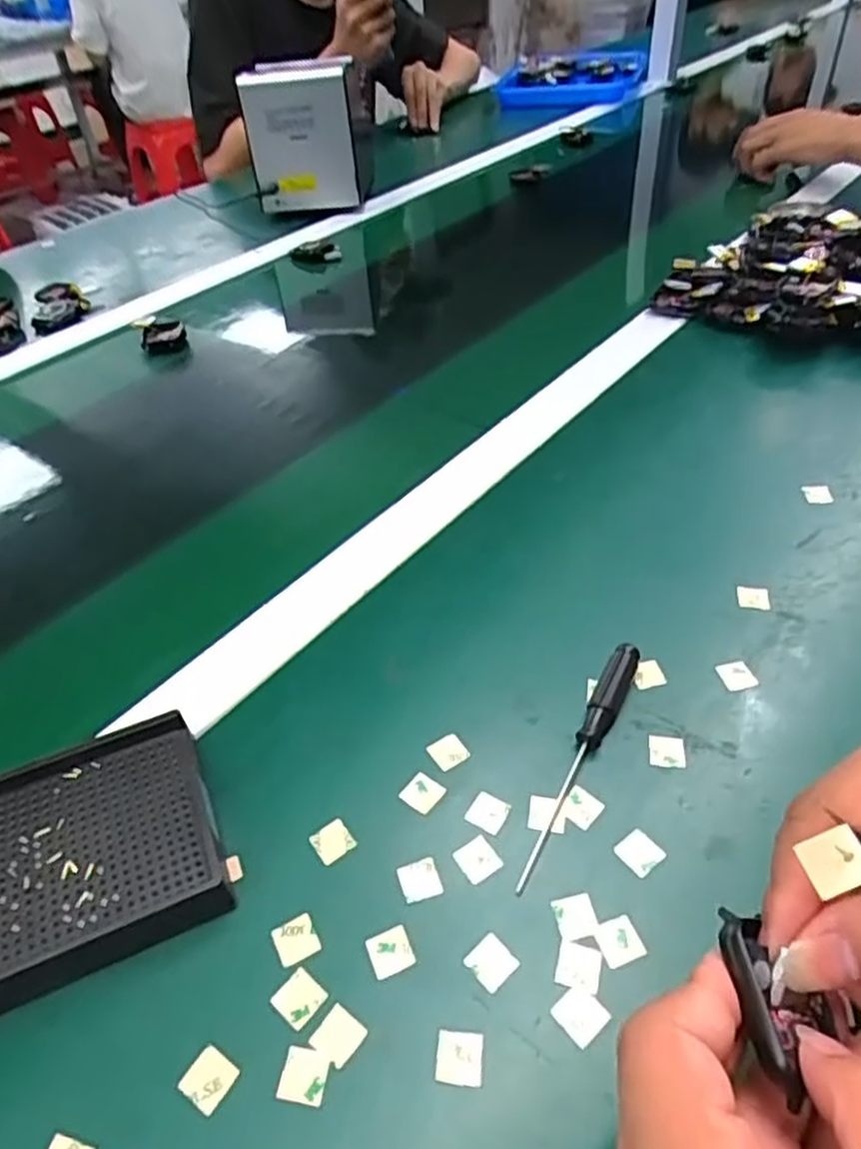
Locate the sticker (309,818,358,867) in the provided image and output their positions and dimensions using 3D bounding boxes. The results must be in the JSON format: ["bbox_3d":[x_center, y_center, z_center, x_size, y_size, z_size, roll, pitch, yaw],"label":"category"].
[{"bbox_3d":[-0.042,0.114,0.312,0.016,0.004,0.017,-32,51,-24],"label":"sticker"}]

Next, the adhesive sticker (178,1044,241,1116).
[{"bbox_3d":[-0.077,0.174,0.253,0.016,0.004,0.016,21,49,24],"label":"adhesive sticker"}]

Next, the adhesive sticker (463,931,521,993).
[{"bbox_3d":[0.023,0.144,0.274,0.016,0.004,0.016,-32,49,-27],"label":"adhesive sticker"}]

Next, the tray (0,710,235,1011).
[{"bbox_3d":[-0.159,0.121,0.298,0.137,0.026,0.092,-21,45,-17],"label":"tray"}]

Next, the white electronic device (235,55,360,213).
[{"bbox_3d":[-0.149,-0.524,0.895,0.133,0.154,0.090,-5,42,0],"label":"white electronic device"}]

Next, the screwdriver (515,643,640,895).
[{"bbox_3d":[0.069,0.081,0.328,0.014,0.017,0.129,17,47,23],"label":"screwdriver"}]

